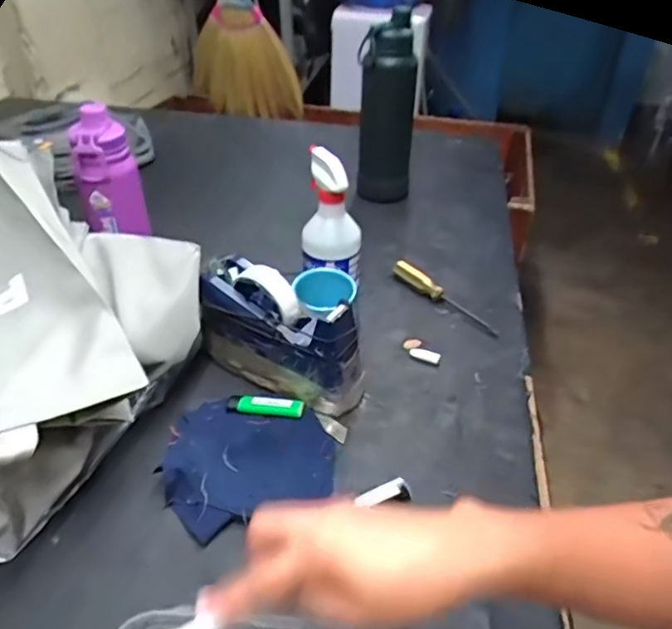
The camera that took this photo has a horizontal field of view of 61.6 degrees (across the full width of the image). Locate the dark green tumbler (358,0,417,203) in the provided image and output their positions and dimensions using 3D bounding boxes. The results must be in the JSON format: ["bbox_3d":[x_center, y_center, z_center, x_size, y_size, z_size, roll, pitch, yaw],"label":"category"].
[{"bbox_3d":[0.086,-0.340,0.959,0.093,0.288,0.074,3,37,2],"label":"dark green tumbler"}]

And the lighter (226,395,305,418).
[{"bbox_3d":[-0.076,0.098,0.608,0.083,0.011,0.023,6,37,6],"label":"lighter"}]

